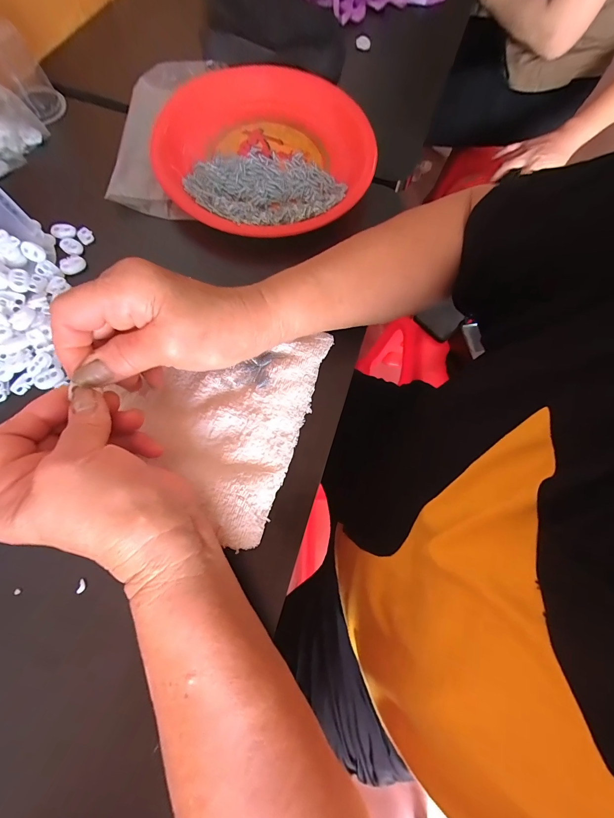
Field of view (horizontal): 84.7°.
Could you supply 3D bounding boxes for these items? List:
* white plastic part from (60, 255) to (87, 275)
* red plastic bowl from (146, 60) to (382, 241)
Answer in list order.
[{"bbox_3d":[-0.222,-0.137,0.319,0.023,0.007,0.015,-30,74,-13],"label":"white plastic part"},{"bbox_3d":[-0.040,-0.276,0.358,0.216,0.040,0.214,1,70,-3],"label":"red plastic bowl"}]

